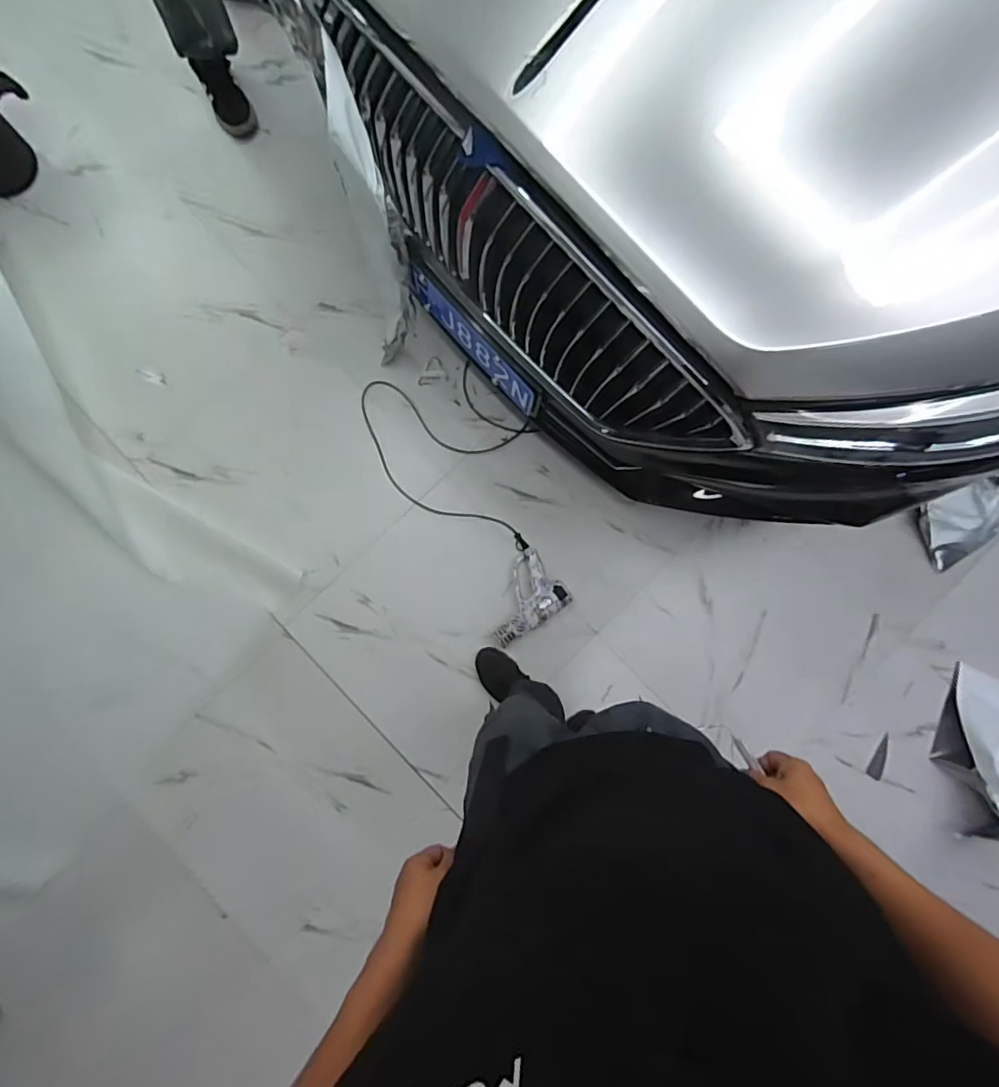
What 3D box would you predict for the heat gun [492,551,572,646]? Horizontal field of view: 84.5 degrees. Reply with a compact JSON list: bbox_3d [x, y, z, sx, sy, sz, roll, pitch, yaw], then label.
[{"bbox_3d":[0.061,0.153,1.501,0.241,0.091,0.182,-43,89,-5],"label":"heat gun"}]

